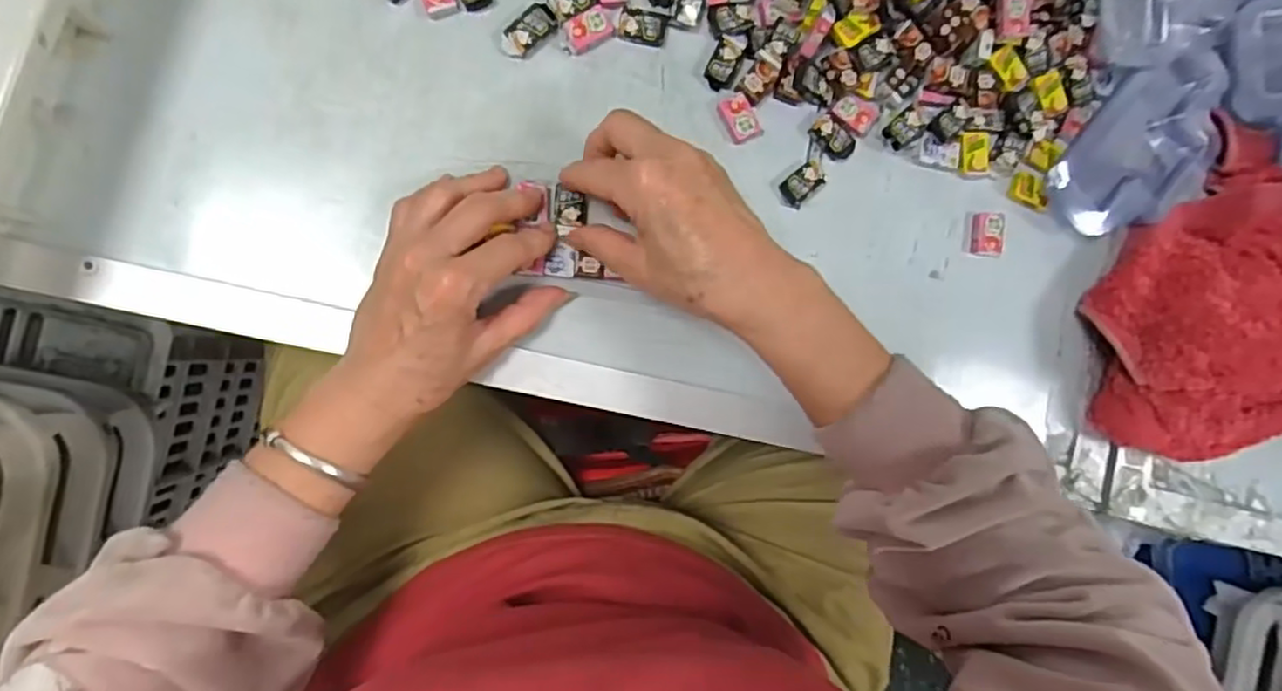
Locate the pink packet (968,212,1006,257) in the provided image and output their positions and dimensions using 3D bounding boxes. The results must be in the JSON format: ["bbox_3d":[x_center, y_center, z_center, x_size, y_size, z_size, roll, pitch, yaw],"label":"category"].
[{"bbox_3d":[0.217,-0.070,0.433,0.019,0.007,0.027,7,89,-9],"label":"pink packet"}]

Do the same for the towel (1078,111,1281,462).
[{"bbox_3d":[0.397,-0.015,0.432,0.217,0.056,0.216,28,85,-8],"label":"towel"}]

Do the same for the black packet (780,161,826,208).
[{"bbox_3d":[0.098,-0.098,0.418,0.019,0.008,0.030,44,83,-7],"label":"black packet"}]

